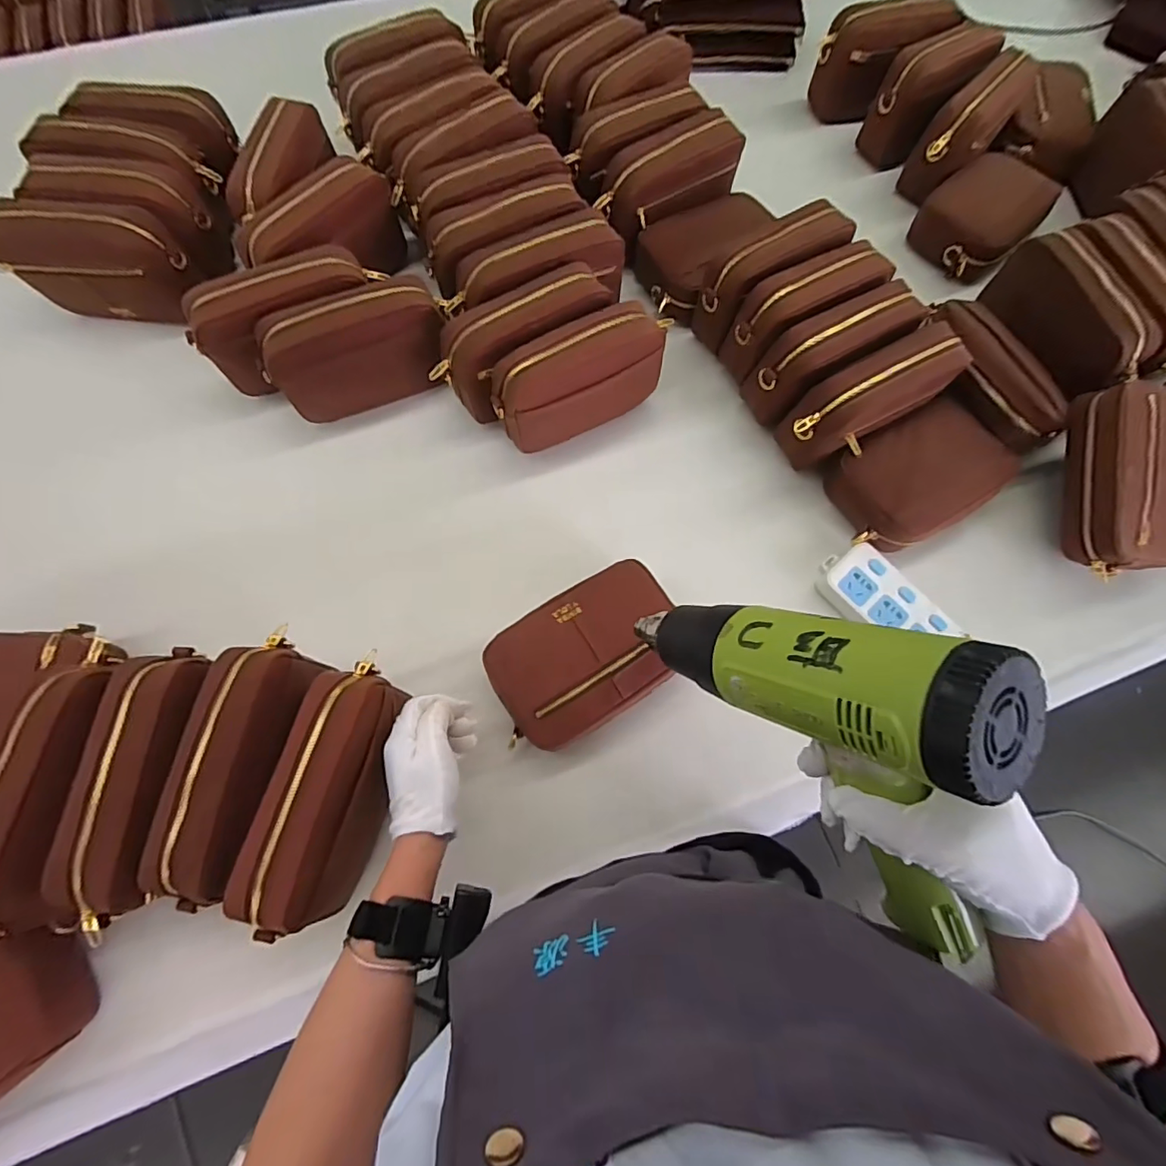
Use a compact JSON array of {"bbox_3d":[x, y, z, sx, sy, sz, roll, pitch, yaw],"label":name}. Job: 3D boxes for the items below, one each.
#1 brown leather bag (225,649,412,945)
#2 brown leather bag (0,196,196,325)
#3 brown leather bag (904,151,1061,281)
[{"bbox_3d":[-0.205,0.171,0.444,0.069,0.103,0.194,11,71,2],"label":"brown leather bag"},{"bbox_3d":[-0.572,-0.380,0.632,0.200,0.123,0.067,7,71,0],"label":"brown leather bag"},{"bbox_3d":[0.547,-0.506,0.726,0.154,0.077,0.133,-41,77,-14],"label":"brown leather bag"}]

